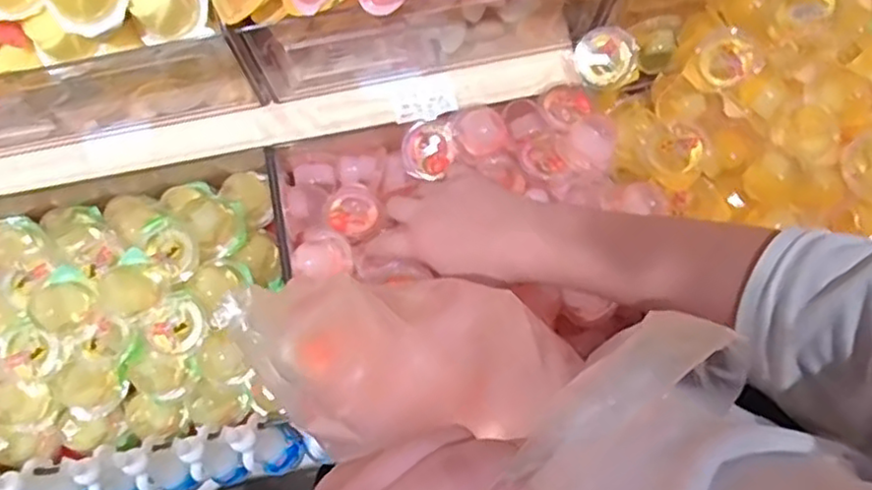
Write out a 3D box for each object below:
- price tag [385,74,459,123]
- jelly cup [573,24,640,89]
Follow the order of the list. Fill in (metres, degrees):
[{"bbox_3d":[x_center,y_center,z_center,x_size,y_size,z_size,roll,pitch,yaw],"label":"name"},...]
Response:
[{"bbox_3d":[-0.012,-0.138,0.650,0.060,0.008,0.040,-16,78,-2],"label":"price tag"},{"bbox_3d":[0.158,-0.175,0.639,0.053,0.026,0.052,-17,78,-3],"label":"jelly cup"}]

